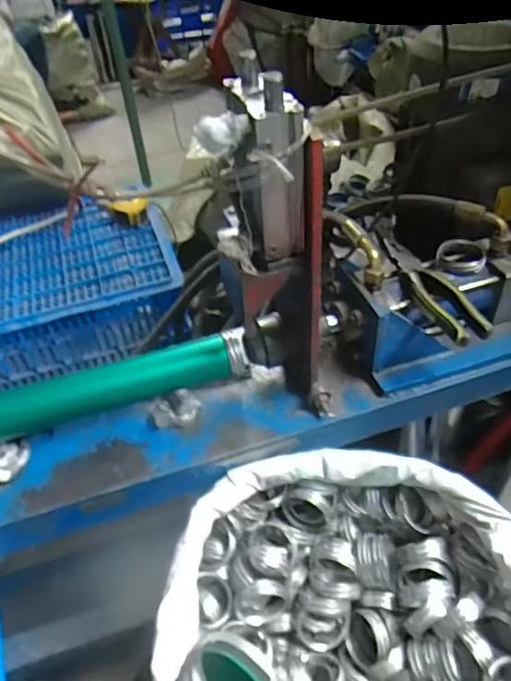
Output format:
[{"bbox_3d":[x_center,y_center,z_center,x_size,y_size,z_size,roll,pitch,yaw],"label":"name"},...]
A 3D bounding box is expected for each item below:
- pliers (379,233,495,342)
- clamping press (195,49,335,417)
[{"bbox_3d":[0.204,-0.065,0.645,0.047,0.025,0.203,-18,46,-13],"label":"pliers"},{"bbox_3d":[0.028,-0.071,0.551,0.104,0.351,0.102,4,45,10],"label":"clamping press"}]

